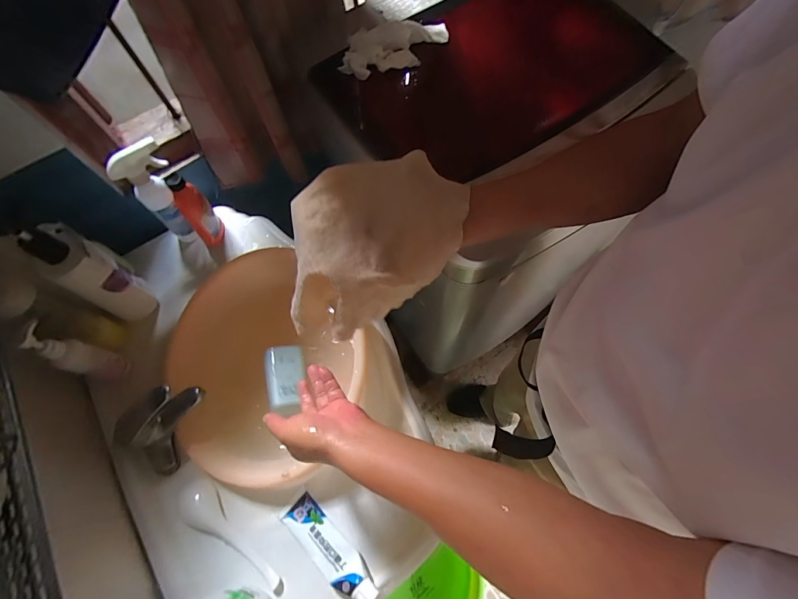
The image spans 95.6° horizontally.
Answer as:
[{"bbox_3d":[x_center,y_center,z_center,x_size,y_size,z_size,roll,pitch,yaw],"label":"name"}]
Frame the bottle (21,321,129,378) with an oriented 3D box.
[{"bbox_3d":[-0.490,0.087,0.556,0.038,0.153,0.047,12,68,8],"label":"bottle"}]

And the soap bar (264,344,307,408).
[{"bbox_3d":[-0.190,0.129,0.603,0.061,0.029,0.100,-3,58,-28],"label":"soap bar"}]

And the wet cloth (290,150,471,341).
[{"bbox_3d":[-0.031,-0.060,0.401,0.201,0.111,0.132,-27,68,-11],"label":"wet cloth"}]

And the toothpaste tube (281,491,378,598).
[{"bbox_3d":[-0.099,0.352,0.507,0.161,0.033,0.049,39,74,18],"label":"toothpaste tube"}]

